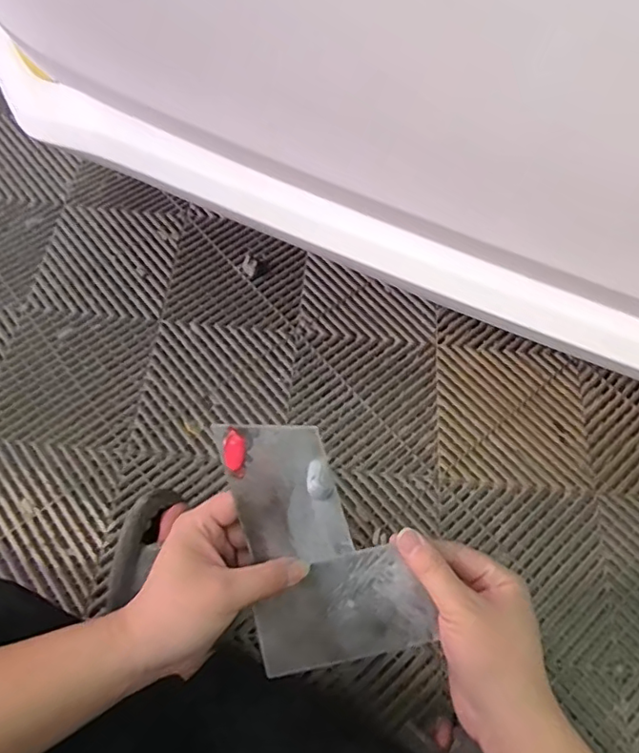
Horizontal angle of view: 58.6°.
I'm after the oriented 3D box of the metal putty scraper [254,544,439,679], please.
[{"bbox_3d":[0.015,0.171,0.416,0.122,0.004,0.074,-14,87,1],"label":"metal putty scraper"}]

